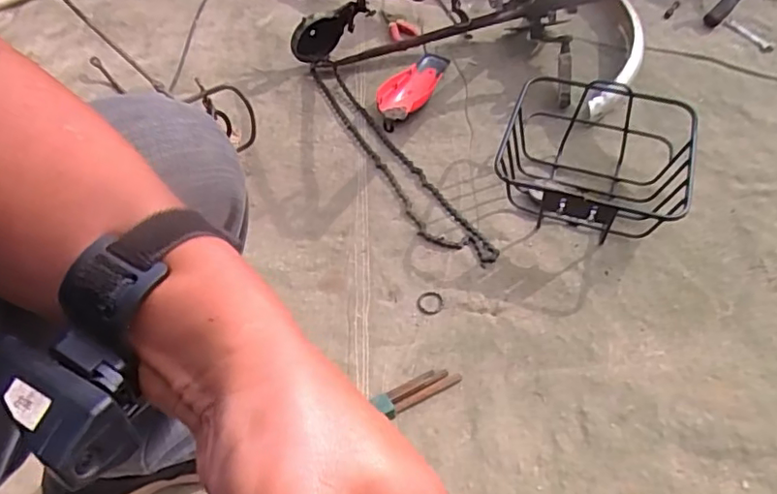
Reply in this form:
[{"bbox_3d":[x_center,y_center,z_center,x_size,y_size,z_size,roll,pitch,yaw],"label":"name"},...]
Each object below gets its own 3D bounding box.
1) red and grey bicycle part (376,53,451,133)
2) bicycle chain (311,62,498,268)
[{"bbox_3d":[0.044,-0.299,1.067,0.082,0.049,0.192,35,74,23],"label":"red and grey bicycle part"},{"bbox_3d":[-0.007,-0.156,1.003,0.077,0.019,0.559,-32,61,-11],"label":"bicycle chain"}]

